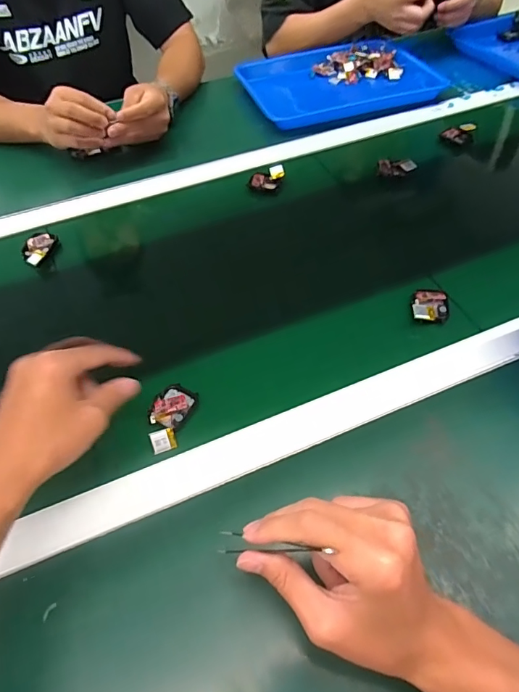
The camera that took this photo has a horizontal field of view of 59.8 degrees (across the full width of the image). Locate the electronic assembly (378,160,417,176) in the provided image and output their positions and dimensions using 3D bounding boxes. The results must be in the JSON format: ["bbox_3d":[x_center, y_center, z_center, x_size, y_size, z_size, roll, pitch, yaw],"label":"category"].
[{"bbox_3d":[0.200,-0.260,0.659,0.052,0.016,0.027,18,52,15],"label":"electronic assembly"}]

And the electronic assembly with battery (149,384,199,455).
[{"bbox_3d":[-0.087,0.067,0.427,0.038,0.010,0.069,15,52,12],"label":"electronic assembly with battery"}]

